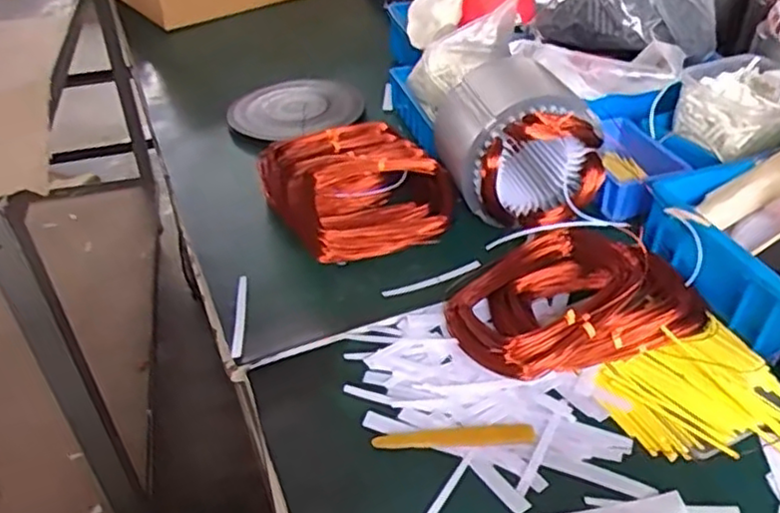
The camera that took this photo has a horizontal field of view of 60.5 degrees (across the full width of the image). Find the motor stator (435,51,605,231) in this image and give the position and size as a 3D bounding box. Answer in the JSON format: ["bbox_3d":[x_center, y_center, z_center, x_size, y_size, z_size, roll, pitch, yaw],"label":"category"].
[{"bbox_3d":[0.132,-0.122,0.721,0.129,0.124,0.151,-17,41,-17],"label":"motor stator"}]

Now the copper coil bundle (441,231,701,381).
[{"bbox_3d":[0.165,0.039,0.624,0.219,0.054,0.135,-12,40,-11],"label":"copper coil bundle"}]

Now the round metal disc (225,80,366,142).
[{"bbox_3d":[-0.140,-0.220,0.995,0.194,0.027,0.194,-1,39,1],"label":"round metal disc"}]

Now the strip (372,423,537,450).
[{"bbox_3d":[0.051,0.145,0.541,0.127,0.005,0.019,-3,39,-1],"label":"strip"}]

